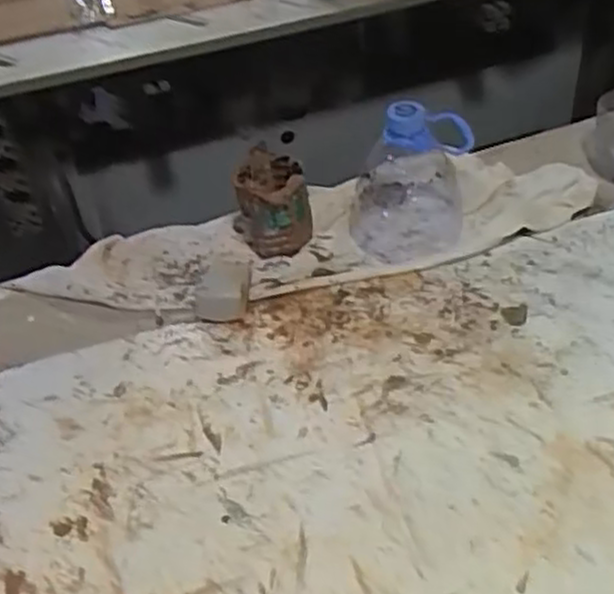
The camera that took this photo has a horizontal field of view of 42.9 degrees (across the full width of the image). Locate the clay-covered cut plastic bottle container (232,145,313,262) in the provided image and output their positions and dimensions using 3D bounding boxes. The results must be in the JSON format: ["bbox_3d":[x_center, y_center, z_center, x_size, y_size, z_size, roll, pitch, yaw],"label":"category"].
[{"bbox_3d":[-0.033,-0.085,0.705,0.061,0.071,0.081,-15,42,-8],"label":"clay-covered cut plastic bottle container"}]

